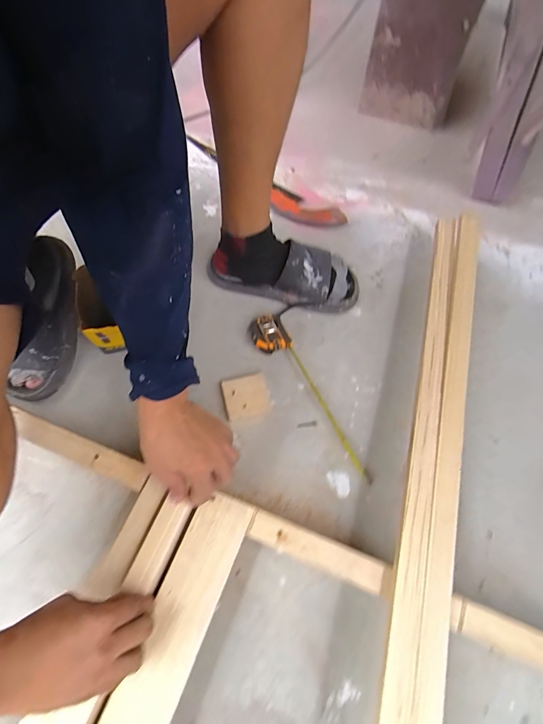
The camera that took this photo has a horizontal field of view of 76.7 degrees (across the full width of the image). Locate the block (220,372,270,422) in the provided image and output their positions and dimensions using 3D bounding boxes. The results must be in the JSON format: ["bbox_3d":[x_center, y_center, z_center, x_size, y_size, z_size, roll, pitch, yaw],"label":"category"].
[{"bbox_3d":[-0.043,0.061,0.572,0.073,0.010,0.075,-12,67,-6],"label":"block"}]

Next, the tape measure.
[{"bbox_3d":[0.064,0.051,0.568,0.056,0.036,0.322,-31,70,-13],"label":"tape measure"}]

